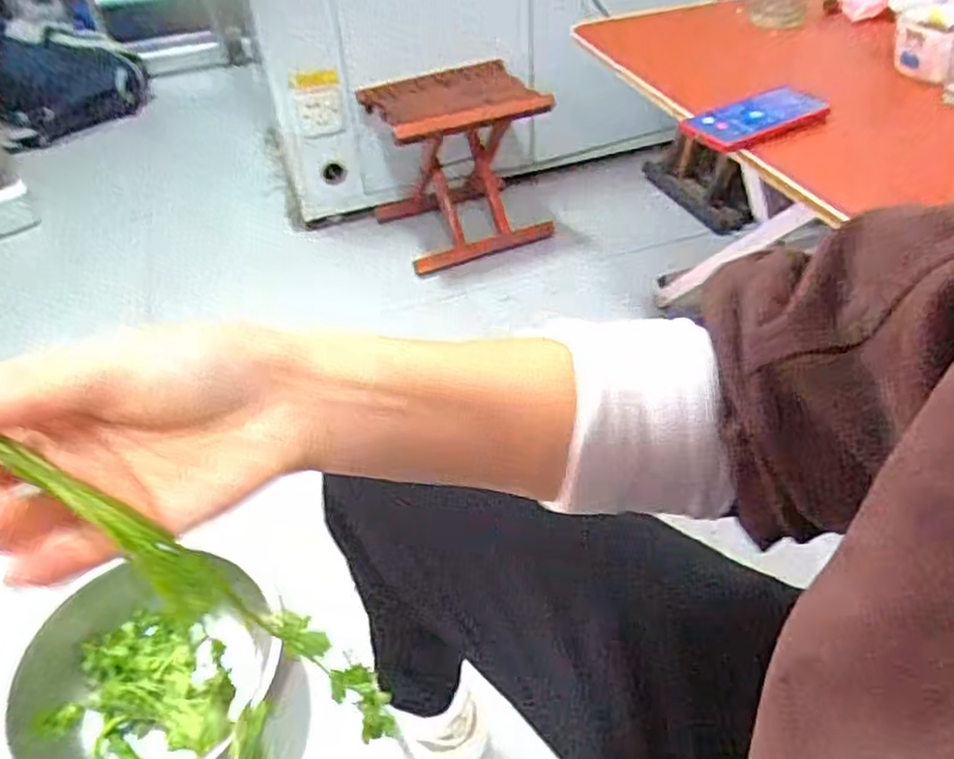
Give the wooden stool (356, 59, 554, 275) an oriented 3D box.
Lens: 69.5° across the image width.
[{"bbox_3d":[-0.028,-0.409,1.349,0.290,0.296,0.282,-20,45,-17],"label":"wooden stool"}]

